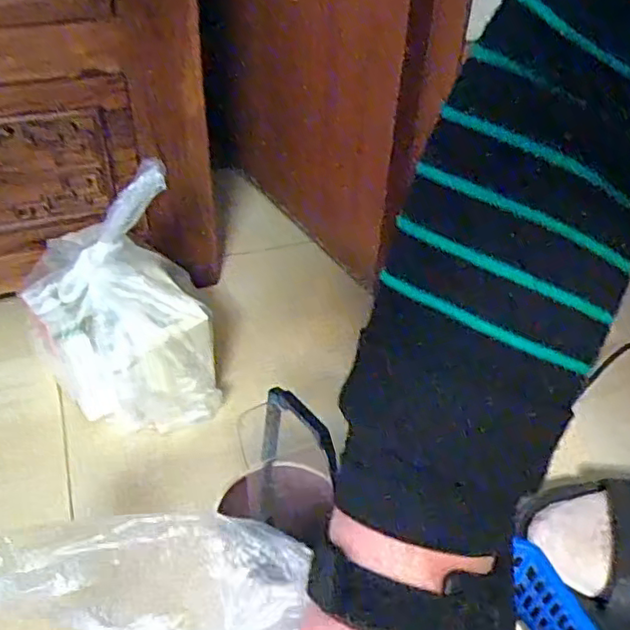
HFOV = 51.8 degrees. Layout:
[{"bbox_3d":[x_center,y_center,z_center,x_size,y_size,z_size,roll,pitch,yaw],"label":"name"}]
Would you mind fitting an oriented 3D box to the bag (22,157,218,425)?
[{"bbox_3d":[-0.145,-0.007,0.476,0.108,0.185,0.138,-18,47,-22],"label":"bag"}]

